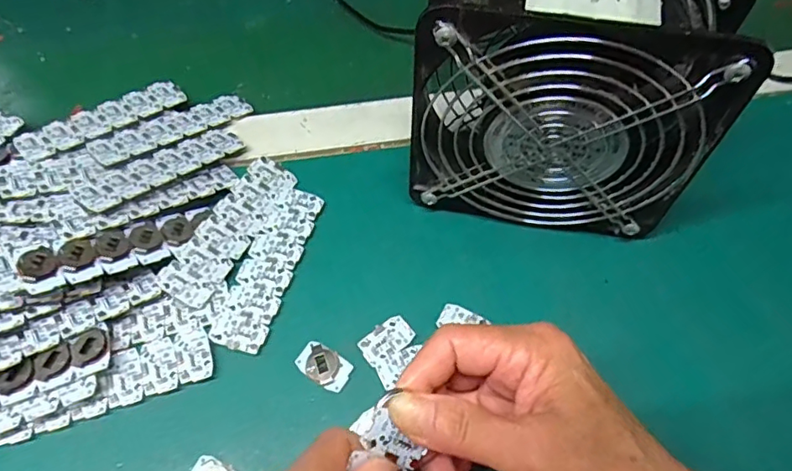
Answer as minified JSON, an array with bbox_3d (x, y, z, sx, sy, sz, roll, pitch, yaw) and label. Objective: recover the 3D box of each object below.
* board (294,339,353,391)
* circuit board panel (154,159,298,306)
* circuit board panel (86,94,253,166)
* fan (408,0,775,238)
[{"bbox_3d":[-0.038,0.069,0.299,0.030,0.004,0.019,32,63,19],"label":"board"},{"bbox_3d":[-0.098,-0.005,0.337,0.031,0.004,0.105,32,58,-2],"label":"circuit board panel"},{"bbox_3d":[-0.148,-0.073,0.375,0.106,0.005,0.030,-32,62,-33],"label":"circuit board panel"},{"bbox_3d":[0.084,-0.065,0.300,0.146,0.151,0.057,8,58,5],"label":"fan"}]

